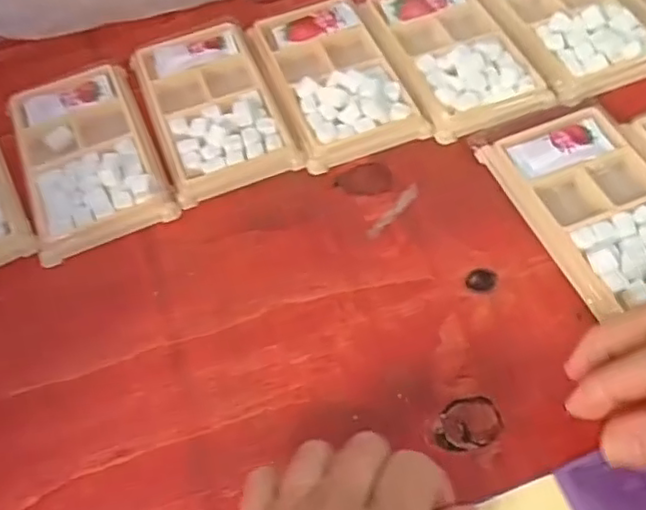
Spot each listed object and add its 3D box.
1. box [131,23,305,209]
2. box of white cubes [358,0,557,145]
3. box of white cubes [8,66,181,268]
[{"bbox_3d":[-0.071,-0.096,0.403,0.076,0.013,0.130,-20,60,-8],"label":"box"},{"bbox_3d":[0.085,-0.138,0.420,0.080,0.019,0.133,-20,59,-8],"label":"box of white cubes"},{"bbox_3d":[-0.145,-0.063,0.390,0.077,0.014,0.129,-23,60,-9],"label":"box of white cubes"}]

